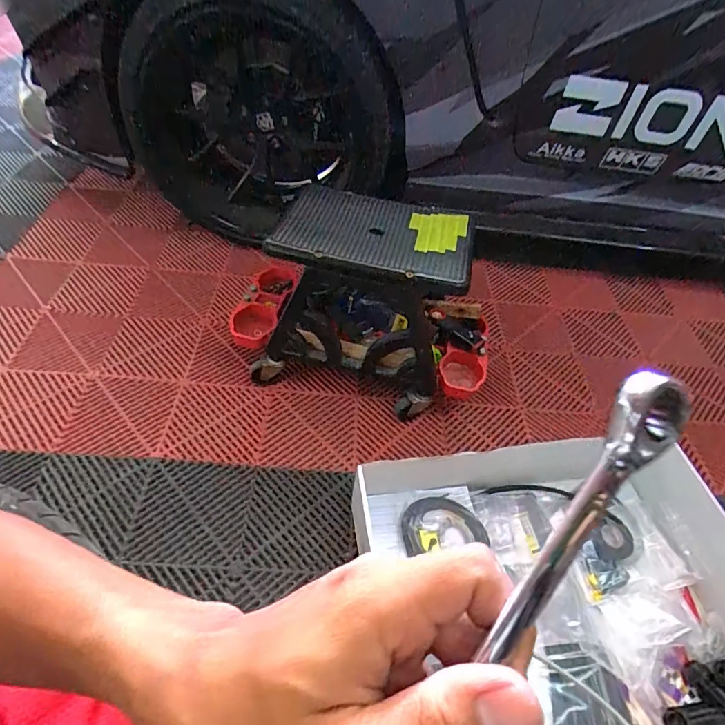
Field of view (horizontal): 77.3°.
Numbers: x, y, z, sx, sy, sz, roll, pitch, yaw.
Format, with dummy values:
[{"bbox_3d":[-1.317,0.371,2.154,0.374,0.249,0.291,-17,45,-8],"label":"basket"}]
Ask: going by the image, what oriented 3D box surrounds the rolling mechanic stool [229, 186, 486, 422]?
[{"bbox_3d":[-0.006,-0.128,0.990,0.592,0.362,0.291,16,48,7],"label":"rolling mechanic stool"}]

